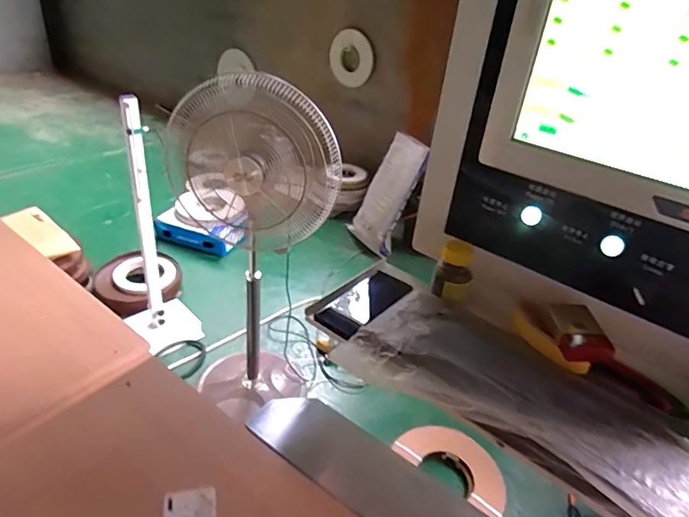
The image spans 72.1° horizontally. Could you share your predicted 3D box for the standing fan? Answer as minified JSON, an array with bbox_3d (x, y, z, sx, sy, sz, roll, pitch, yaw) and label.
[{"bbox_3d":[-0.293,0.033,1.583,0.433,1.180,0.334,7,33,0],"label":"standing fan"}]

